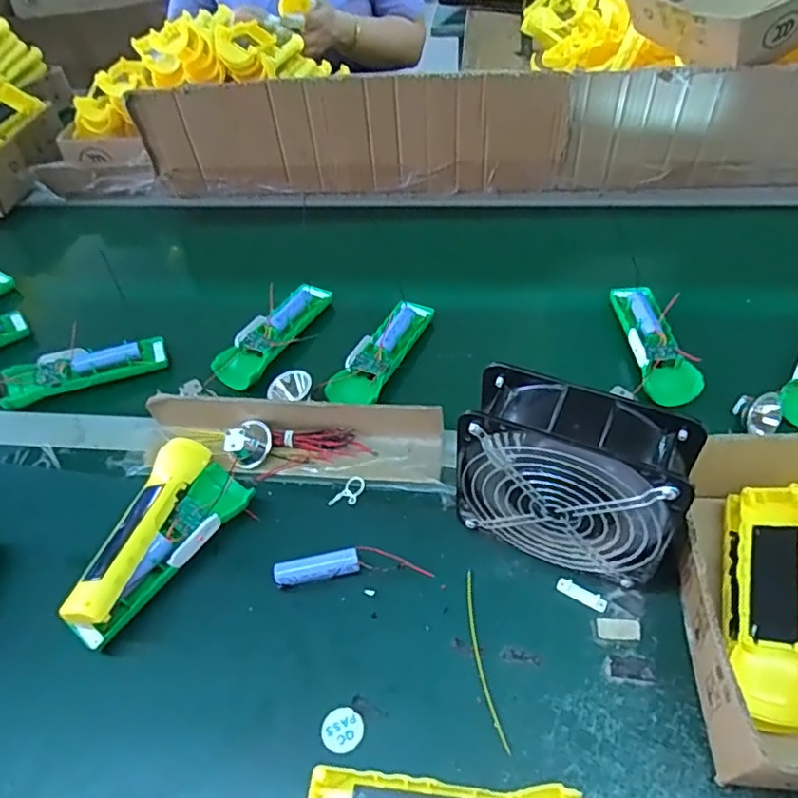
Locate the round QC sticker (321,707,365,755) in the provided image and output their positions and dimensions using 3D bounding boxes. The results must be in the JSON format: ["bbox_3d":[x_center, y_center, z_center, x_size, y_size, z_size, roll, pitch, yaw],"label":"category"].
[{"bbox_3d":[-0.038,0.222,0.414,0.027,0.004,0.028,-3,49,4],"label":"round QC sticker"}]

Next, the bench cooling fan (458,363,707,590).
[{"bbox_3d":[0.121,0.061,0.439,0.145,0.143,0.061,20,54,22],"label":"bench cooling fan"}]

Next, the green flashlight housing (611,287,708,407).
[{"bbox_3d":[0.258,-0.063,0.623,0.051,0.021,0.160,-2,49,5],"label":"green flashlight housing"}]

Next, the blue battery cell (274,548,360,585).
[{"bbox_3d":[-0.064,0.134,0.481,0.065,0.017,0.018,-9,48,-1],"label":"blue battery cell"}]

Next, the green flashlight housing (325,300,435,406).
[{"bbox_3d":[-0.018,-0.052,0.633,0.048,0.022,0.157,16,52,19],"label":"green flashlight housing"}]

